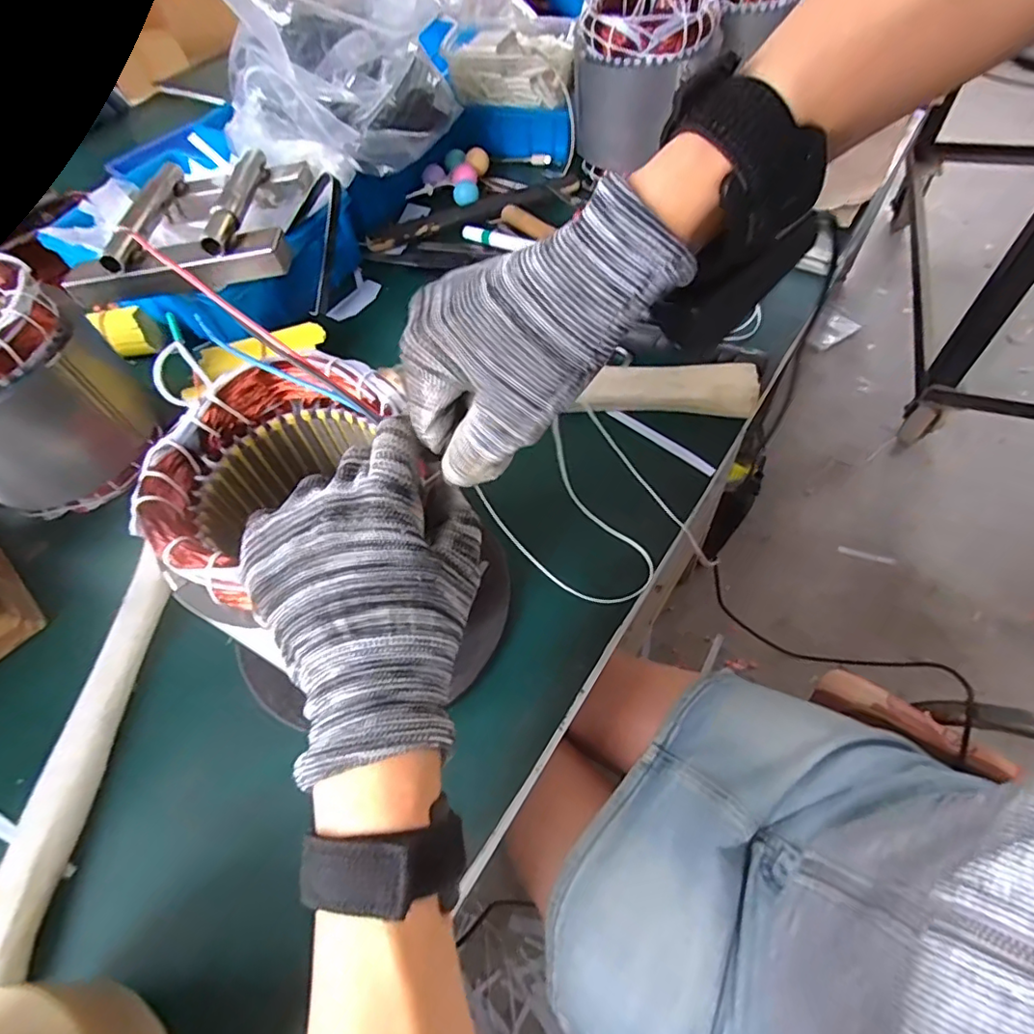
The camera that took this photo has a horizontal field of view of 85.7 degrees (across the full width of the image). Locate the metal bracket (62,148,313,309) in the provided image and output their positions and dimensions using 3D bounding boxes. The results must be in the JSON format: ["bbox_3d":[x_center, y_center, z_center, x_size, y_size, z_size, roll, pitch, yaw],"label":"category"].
[{"bbox_3d":[-0.283,-0.295,0.538,0.176,0.043,0.201,-3,56,3],"label":"metal bracket"}]

